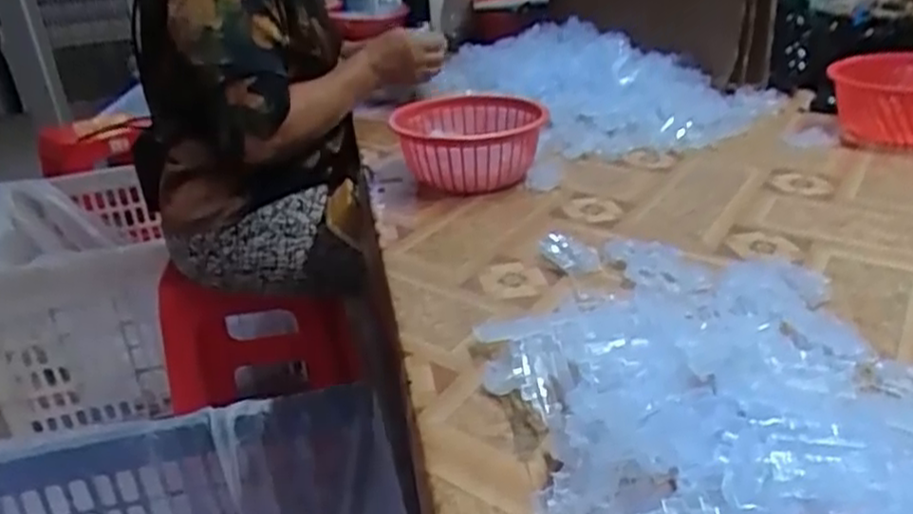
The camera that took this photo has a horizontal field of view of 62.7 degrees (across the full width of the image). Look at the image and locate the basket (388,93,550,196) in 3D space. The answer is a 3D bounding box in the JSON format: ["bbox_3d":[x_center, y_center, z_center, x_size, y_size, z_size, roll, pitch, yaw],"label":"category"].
[{"bbox_3d":[0.014,-0.130,0.899,0.166,0.087,0.177,-9,27,-8],"label":"basket"}]

